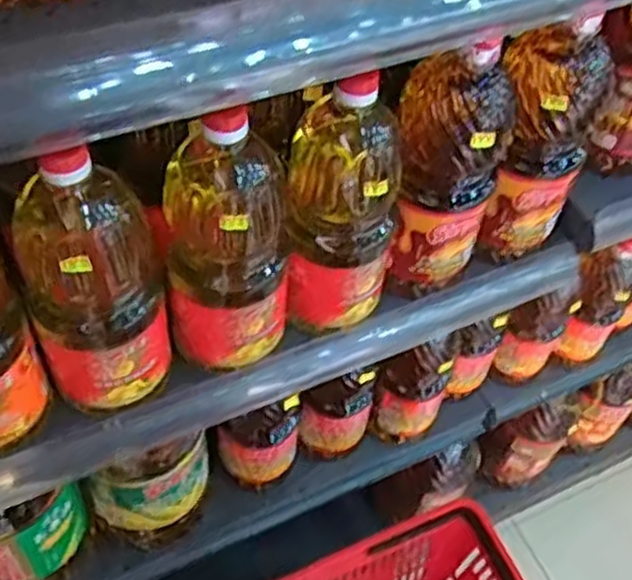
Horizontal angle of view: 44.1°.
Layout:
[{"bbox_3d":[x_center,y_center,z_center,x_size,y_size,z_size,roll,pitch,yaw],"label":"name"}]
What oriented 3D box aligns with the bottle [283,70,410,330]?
[{"bbox_3d":[0.025,-0.074,0.687,0.101,0.251,0.079,11,53,3],"label":"bottle"}]

